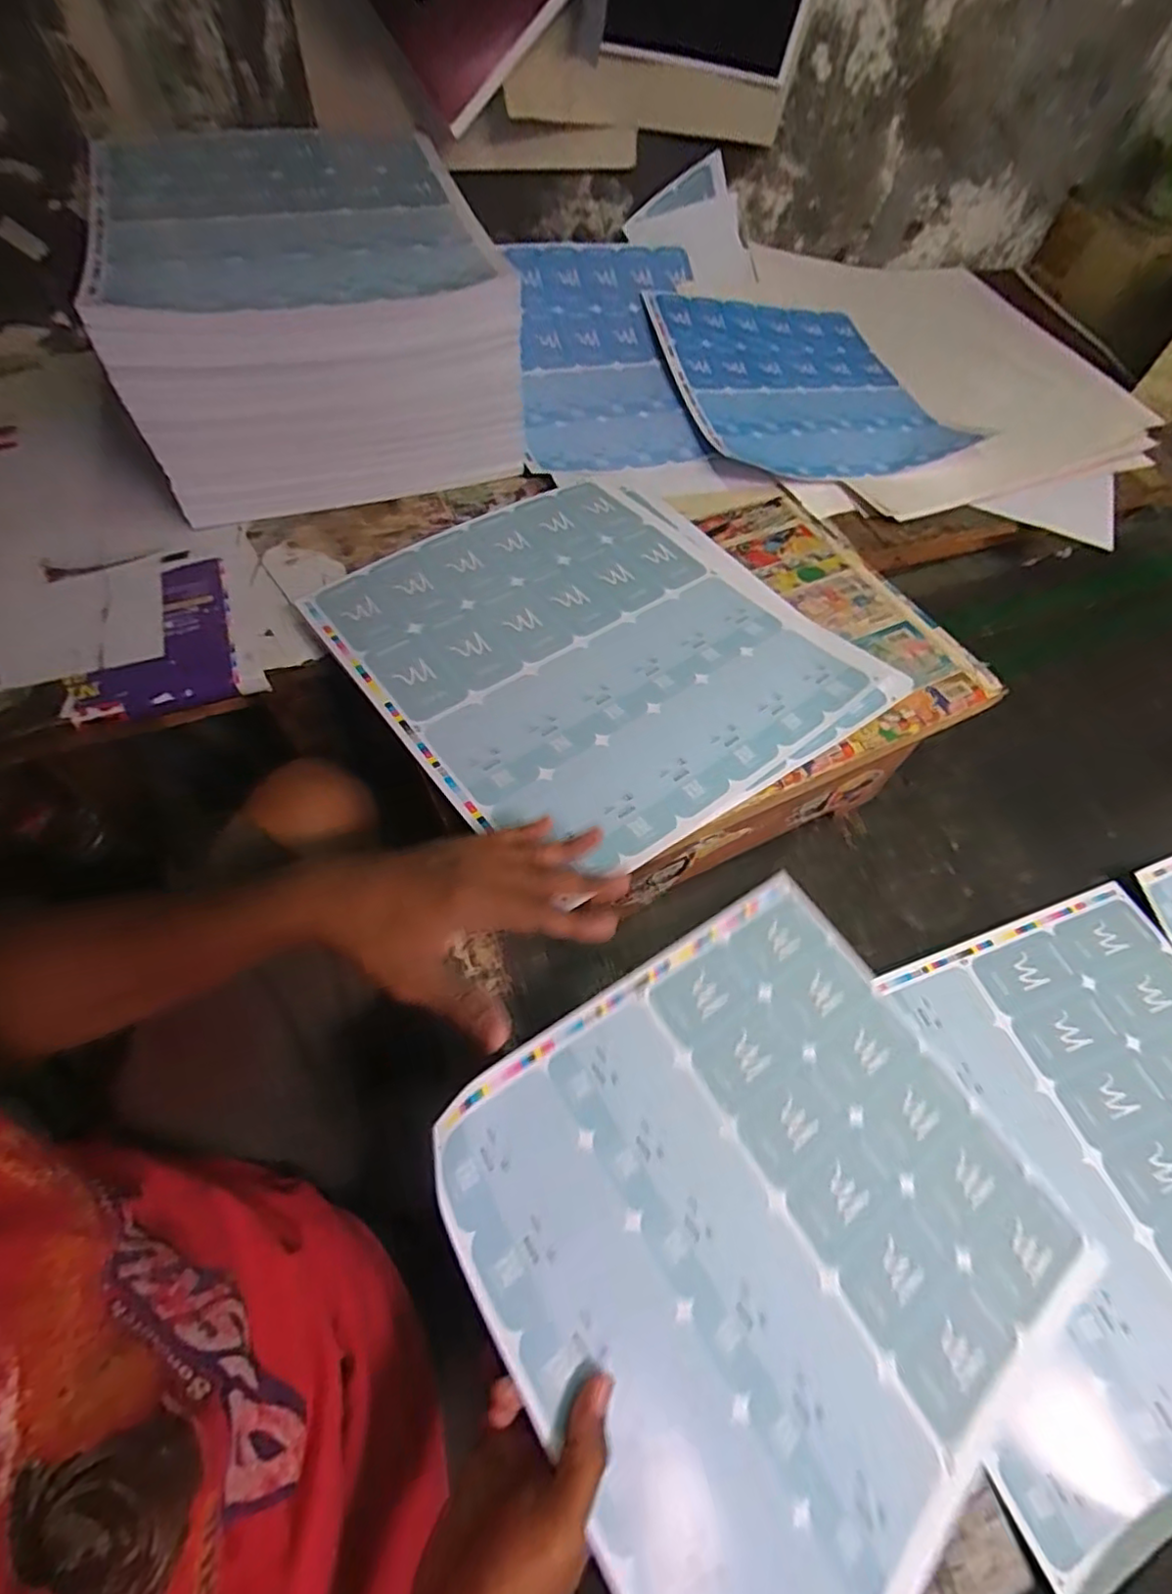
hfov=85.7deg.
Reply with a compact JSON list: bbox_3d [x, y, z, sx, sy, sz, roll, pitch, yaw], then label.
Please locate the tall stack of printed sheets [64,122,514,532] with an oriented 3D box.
[{"bbox_3d":[-0.302,-0.533,0.709,0.359,0.193,0.399,-15,63,-12],"label":"tall stack of printed sheets"}]

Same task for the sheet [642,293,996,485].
[{"bbox_3d":[0.282,-0.569,0.844,0.340,0.054,0.418,-16,63,-13],"label":"sheet"}]

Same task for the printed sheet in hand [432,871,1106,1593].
[{"bbox_3d":[0.134,0.279,0.429,0.383,0.023,0.359,-24,69,-32],"label":"printed sheet in hand"}]

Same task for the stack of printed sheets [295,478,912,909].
[{"bbox_3d":[0.007,-0.135,0.561,0.368,0.020,0.391,-31,66,-18],"label":"stack of printed sheets"}]

